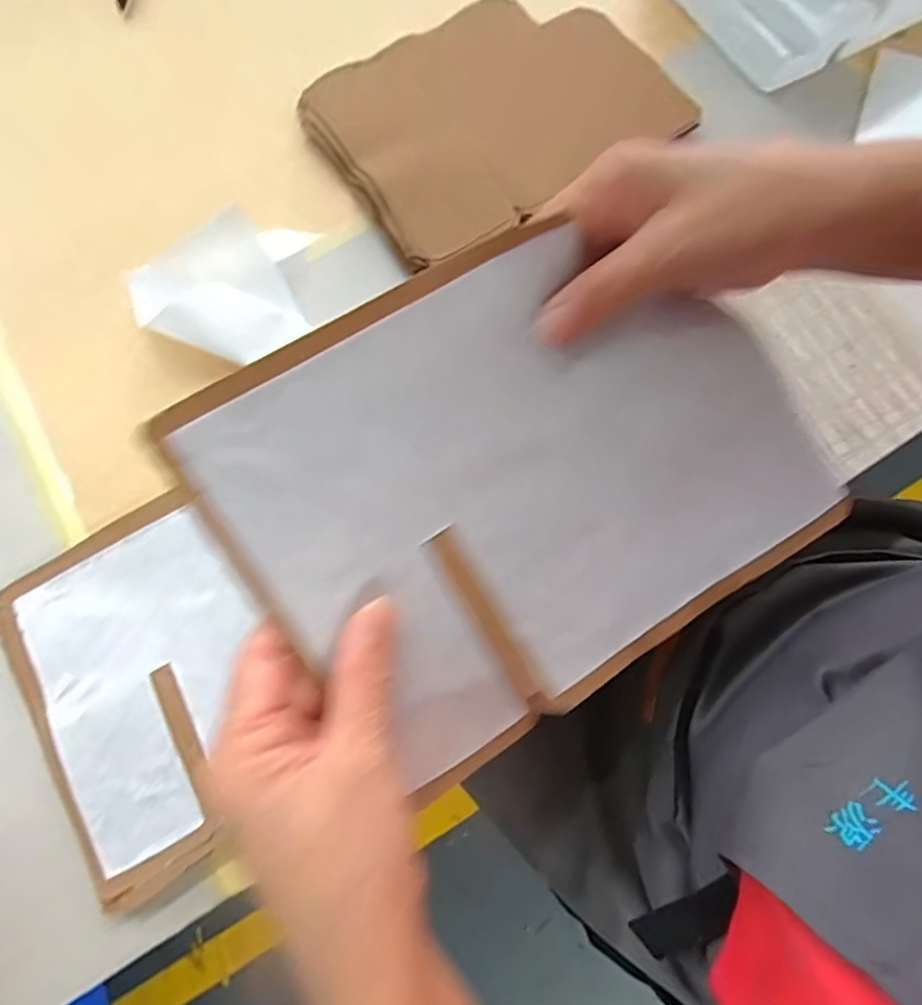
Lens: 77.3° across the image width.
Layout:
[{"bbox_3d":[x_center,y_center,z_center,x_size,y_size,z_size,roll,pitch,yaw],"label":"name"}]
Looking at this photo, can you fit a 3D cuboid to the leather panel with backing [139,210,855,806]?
[{"bbox_3d":[0.033,-0.012,0.248,0.236,0.022,0.192,-34,103,-11],"label":"leather panel with backing"}]

